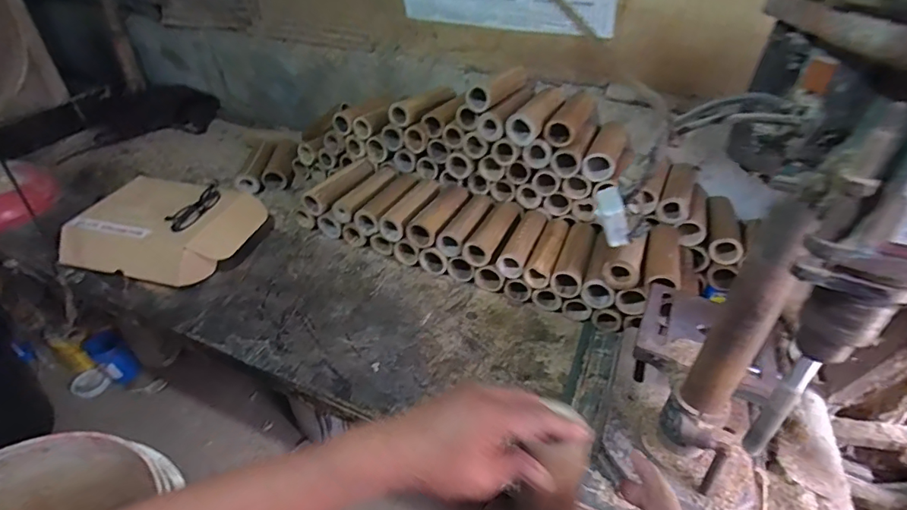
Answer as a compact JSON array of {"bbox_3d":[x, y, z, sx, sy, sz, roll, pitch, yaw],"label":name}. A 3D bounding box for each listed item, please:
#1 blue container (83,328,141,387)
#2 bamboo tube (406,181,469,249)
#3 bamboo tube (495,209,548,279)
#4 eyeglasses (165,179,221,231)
[{"bbox_3d":[-0.949,0.284,1.288,0.071,0.166,0.081,27,44,29],"label":"blue container"},{"bbox_3d":[-0.023,-0.084,0.928,0.060,0.051,0.176,18,41,20],"label":"bamboo tube"},{"bbox_3d":[0.135,-0.027,0.882,0.052,0.043,0.179,16,40,19],"label":"bamboo tube"},{"bbox_3d":[-0.495,-0.094,0.899,0.034,0.035,0.138,11,39,12],"label":"eyeglasses"}]

